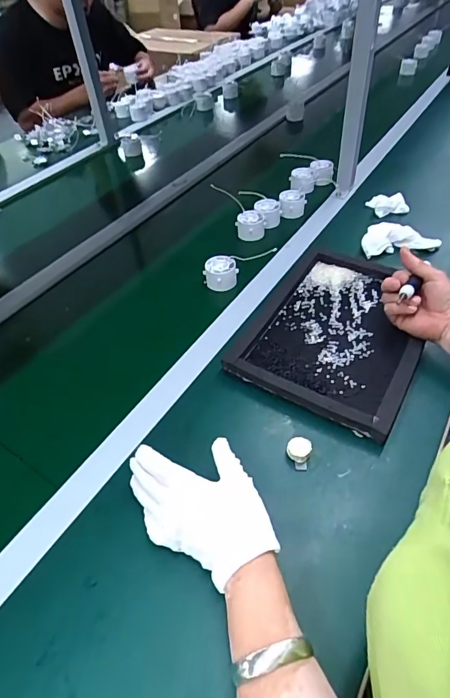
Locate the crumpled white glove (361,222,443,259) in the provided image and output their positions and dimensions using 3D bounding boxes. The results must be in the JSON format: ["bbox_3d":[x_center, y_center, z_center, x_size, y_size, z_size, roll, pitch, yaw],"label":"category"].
[{"bbox_3d":[0.312,-0.204,0.764,0.136,0.022,0.084,-2,45,4],"label":"crumpled white glove"}]

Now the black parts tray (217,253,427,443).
[{"bbox_3d":[0.163,-0.041,0.598,0.218,0.024,0.312,20,50,24],"label":"black parts tray"}]

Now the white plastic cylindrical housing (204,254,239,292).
[{"bbox_3d":[-0.007,-0.125,0.699,0.046,0.041,0.047,-3,45,3],"label":"white plastic cylindrical housing"}]

